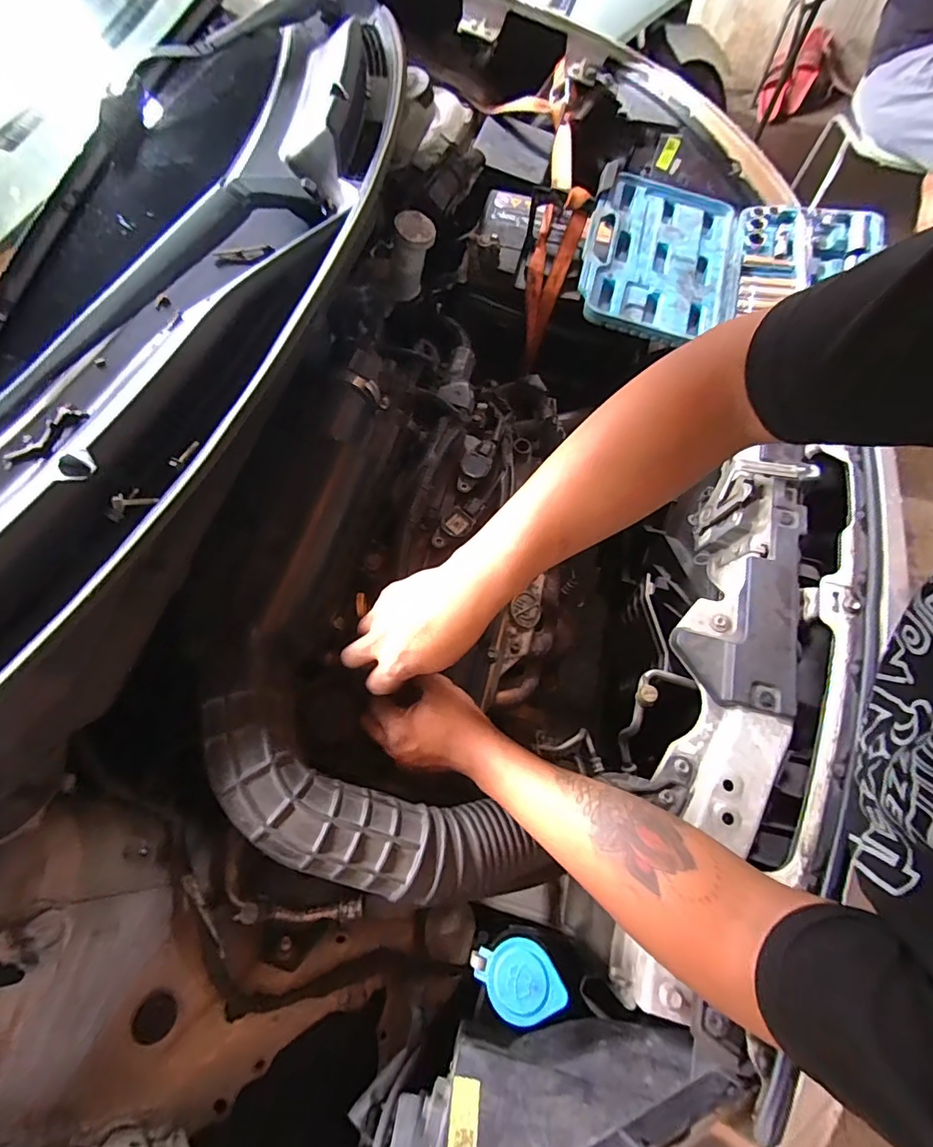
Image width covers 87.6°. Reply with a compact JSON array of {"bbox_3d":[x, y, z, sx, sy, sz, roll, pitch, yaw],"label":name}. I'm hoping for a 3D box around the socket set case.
[{"bbox_3d":[0.343,-0.418,0.651,0.359,0.050,0.248,12,67,6],"label":"socket set case"}]

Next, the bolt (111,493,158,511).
[{"bbox_3d":[-0.247,-0.055,0.363,0.029,0.010,0.011,-13,63,-39],"label":"bolt"}]

